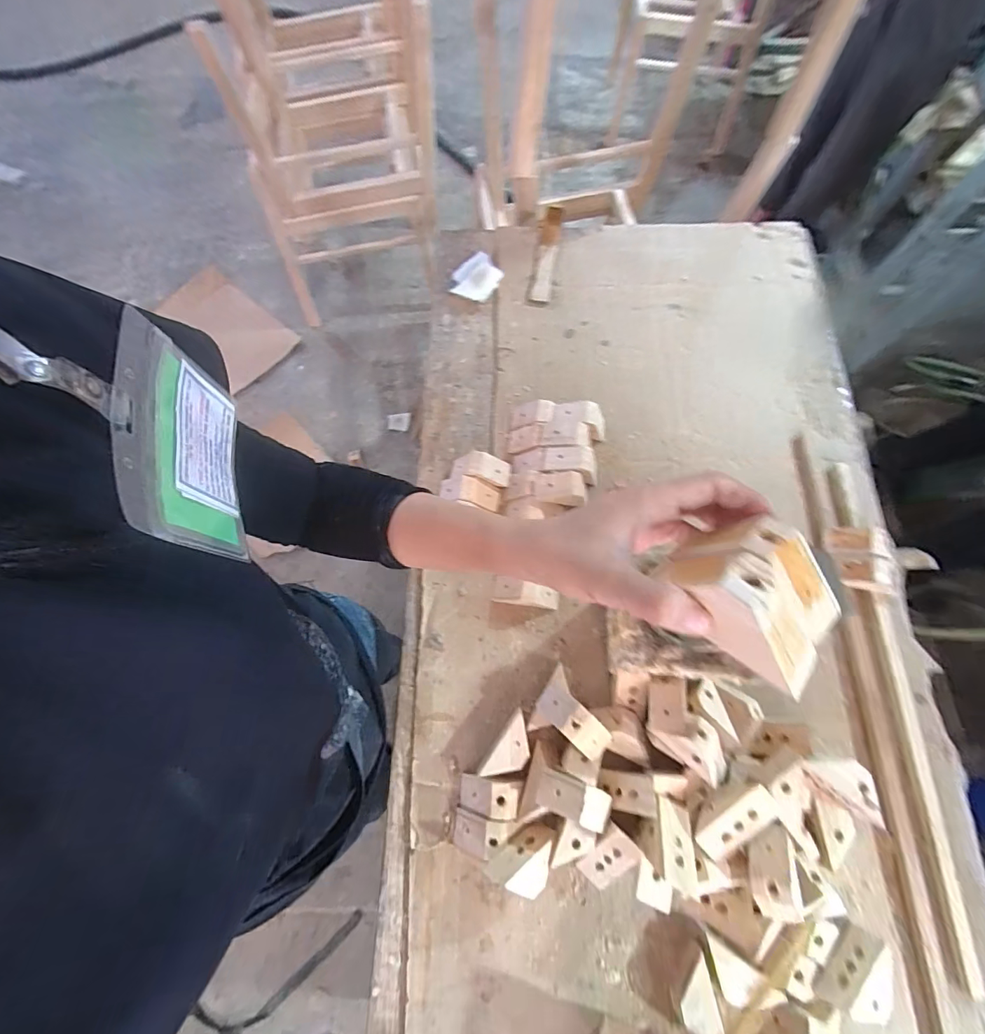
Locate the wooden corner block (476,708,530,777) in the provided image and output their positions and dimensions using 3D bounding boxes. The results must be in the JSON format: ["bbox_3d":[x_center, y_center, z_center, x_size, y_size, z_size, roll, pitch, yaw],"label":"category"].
[{"bbox_3d":[0.021,0.266,0.517,0.038,0.035,0.076,35,75,12],"label":"wooden corner block"}]

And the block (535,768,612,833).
[{"bbox_3d":[0.087,0.294,0.466,0.079,0.040,0.039,20,73,8],"label":"block"}]

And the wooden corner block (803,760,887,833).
[{"bbox_3d":[0.368,0.276,0.468,0.087,0.034,0.039,38,76,13],"label":"wooden corner block"}]

